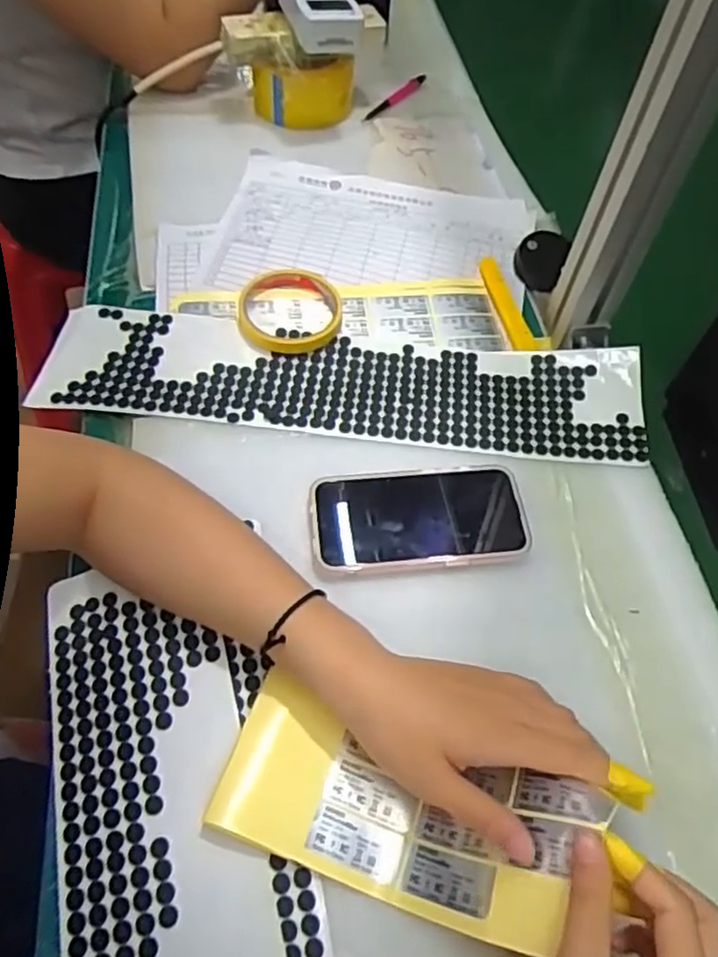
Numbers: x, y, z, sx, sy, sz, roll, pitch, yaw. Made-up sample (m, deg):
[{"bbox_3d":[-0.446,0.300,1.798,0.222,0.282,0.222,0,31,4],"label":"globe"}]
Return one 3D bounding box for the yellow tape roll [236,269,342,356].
[{"bbox_3d":[-0.060,-0.145,0.595,0.088,0.012,0.095,1,57,-1],"label":"yellow tape roll"}]

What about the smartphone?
[{"bbox_3d":[0.042,0.028,0.488,0.149,0.011,0.076,-5,57,-5],"label":"smartphone"}]

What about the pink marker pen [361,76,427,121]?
[{"bbox_3d":[0.043,-0.444,0.805,0.017,0.007,0.115,35,62,20],"label":"pink marker pen"}]

